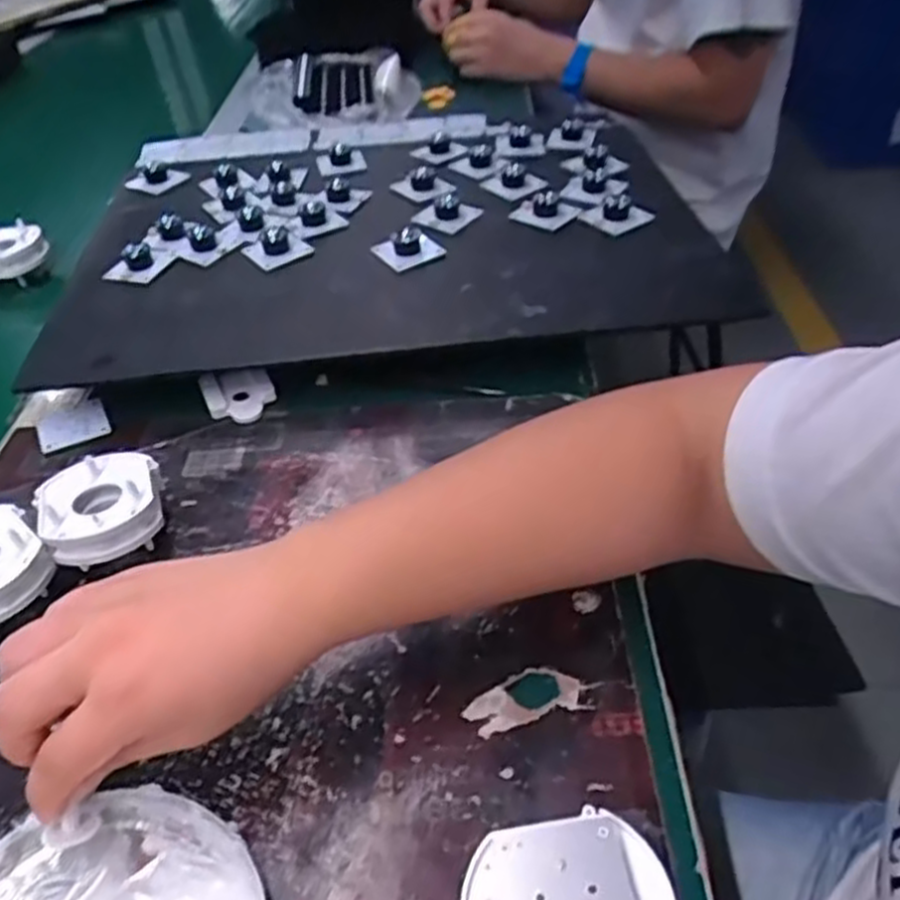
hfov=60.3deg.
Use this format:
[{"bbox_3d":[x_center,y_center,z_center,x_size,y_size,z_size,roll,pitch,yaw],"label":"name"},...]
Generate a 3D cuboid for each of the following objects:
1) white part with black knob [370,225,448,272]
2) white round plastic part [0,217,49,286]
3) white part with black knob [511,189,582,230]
[{"bbox_3d":[-0.033,-0.158,0.591,0.045,0.018,0.045,-18,44,-15],"label":"white part with black knob"},{"bbox_3d":[-0.382,-0.166,0.663,0.071,0.036,0.049,-28,47,-24],"label":"white round plastic part"},{"bbox_3d":[0.078,-0.198,0.626,0.044,0.017,0.043,-31,48,-26],"label":"white part with black knob"}]

